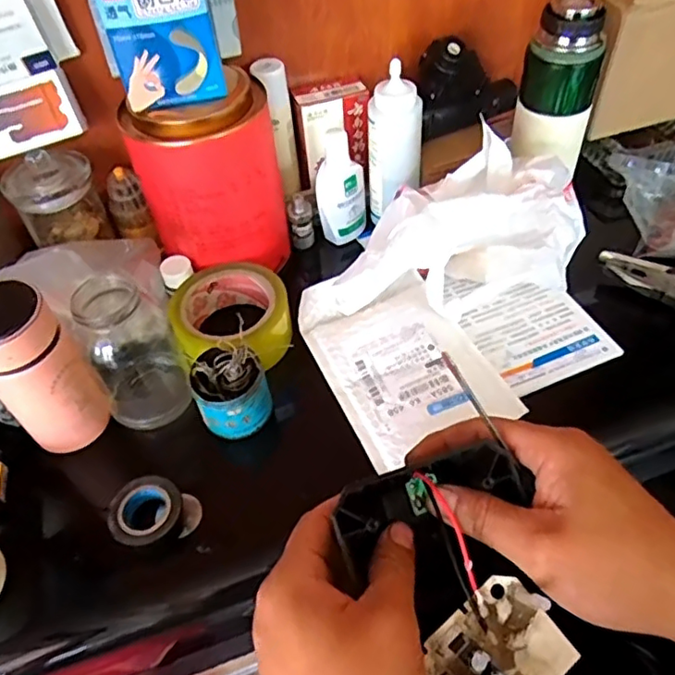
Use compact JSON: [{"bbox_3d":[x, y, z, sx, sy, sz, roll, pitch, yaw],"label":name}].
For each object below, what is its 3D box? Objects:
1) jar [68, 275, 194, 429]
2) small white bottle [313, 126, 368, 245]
[{"bbox_3d":[-0.158,0.010,0.467,0.070,0.117,0.058,-33,53,-22],"label":"jar"},{"bbox_3d":[0.002,-0.149,0.606,0.050,0.106,0.041,-2,48,4],"label":"small white bottle"}]

